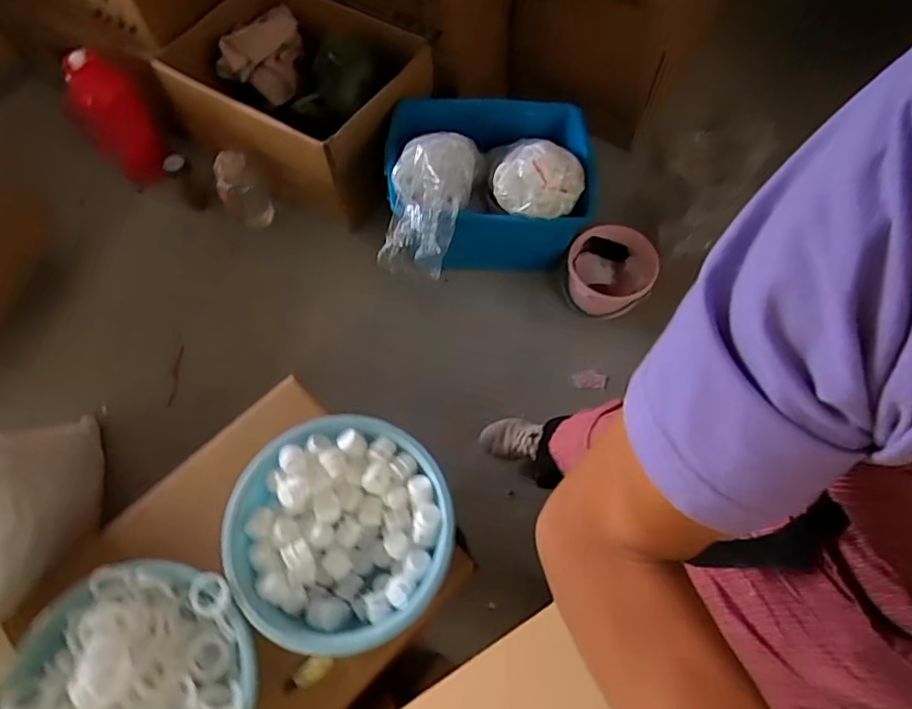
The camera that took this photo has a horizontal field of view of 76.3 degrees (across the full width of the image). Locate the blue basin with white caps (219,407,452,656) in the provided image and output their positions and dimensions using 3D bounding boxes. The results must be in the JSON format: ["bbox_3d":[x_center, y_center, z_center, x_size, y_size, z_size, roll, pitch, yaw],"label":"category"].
[{"bbox_3d":[-0.188,0.292,0.979,0.352,0.111,0.360,-1,65,2],"label":"blue basin with white caps"}]

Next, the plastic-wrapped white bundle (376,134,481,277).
[{"bbox_3d":[-0.067,-0.398,1.463,0.192,0.126,0.429,8,66,6],"label":"plastic-wrapped white bundle"}]

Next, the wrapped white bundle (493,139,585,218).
[{"bbox_3d":[0.201,-0.428,1.399,0.210,0.108,0.163,3,65,4],"label":"wrapped white bundle"}]

